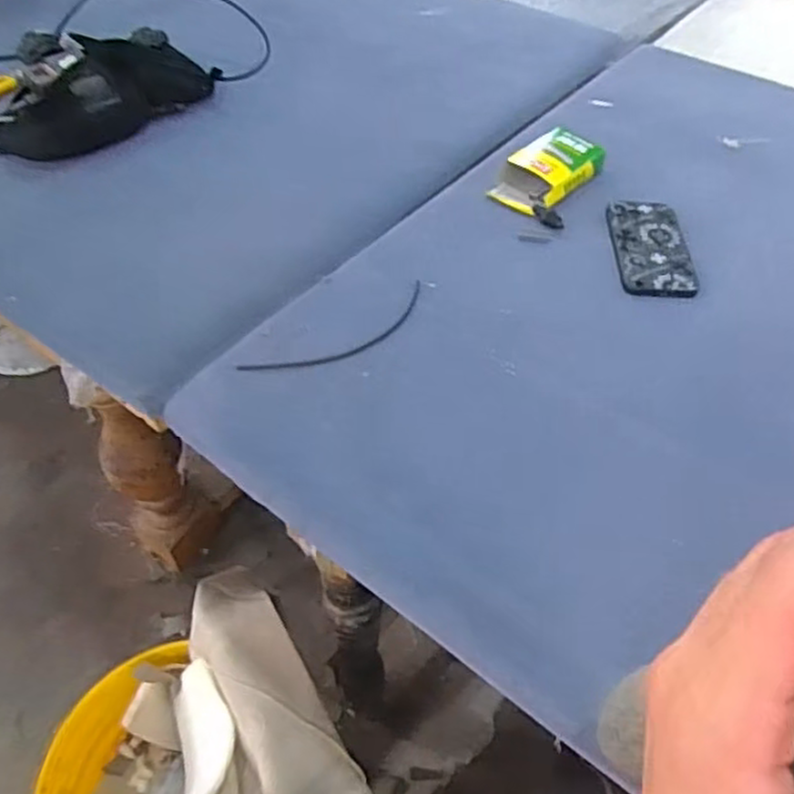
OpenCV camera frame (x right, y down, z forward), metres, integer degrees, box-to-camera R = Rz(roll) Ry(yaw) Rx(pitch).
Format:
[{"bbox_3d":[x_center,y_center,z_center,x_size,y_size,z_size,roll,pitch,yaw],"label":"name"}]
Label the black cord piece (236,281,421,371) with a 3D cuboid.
[{"bbox_3d":[-0.055,-0.061,0.743,0.215,0.004,0.050,-28,61,-17],"label":"black cord piece"}]

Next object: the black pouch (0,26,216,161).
[{"bbox_3d":[-0.427,-0.409,0.971,0.206,0.065,0.309,31,57,24],"label":"black pouch"}]

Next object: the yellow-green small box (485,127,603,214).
[{"bbox_3d":[0.185,-0.279,0.888,0.142,0.032,0.083,-35,58,-26],"label":"yellow-green small box"}]

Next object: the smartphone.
[{"bbox_3d":[0.286,-0.170,0.813,0.079,0.005,0.167,3,50,3],"label":"smartphone"}]

